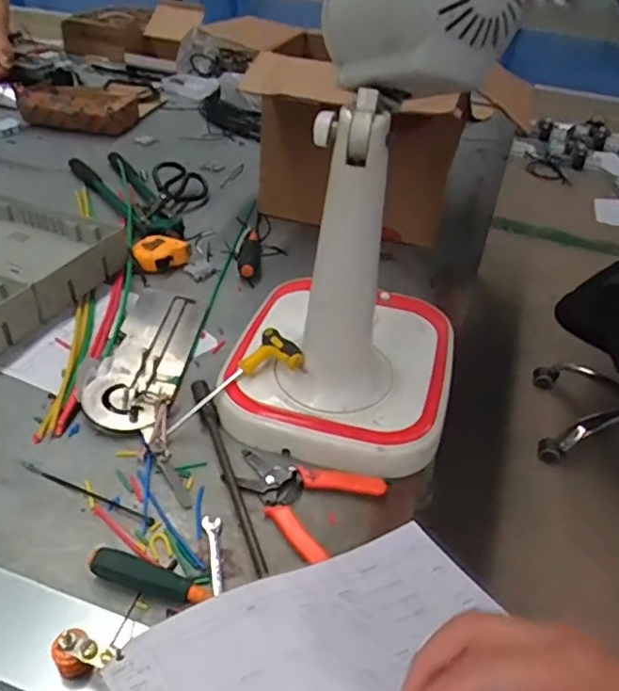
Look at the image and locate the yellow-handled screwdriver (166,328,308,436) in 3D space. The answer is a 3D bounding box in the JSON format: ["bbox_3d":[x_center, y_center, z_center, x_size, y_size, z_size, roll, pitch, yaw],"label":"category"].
[{"bbox_3d":[-0.080,0.040,0.606,0.159,0.027,0.070,-36,43,6],"label":"yellow-handled screwdriver"}]

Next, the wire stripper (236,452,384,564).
[{"bbox_3d":[-0.013,0.137,0.550,0.134,0.012,0.103,26,44,26],"label":"wire stripper"}]

